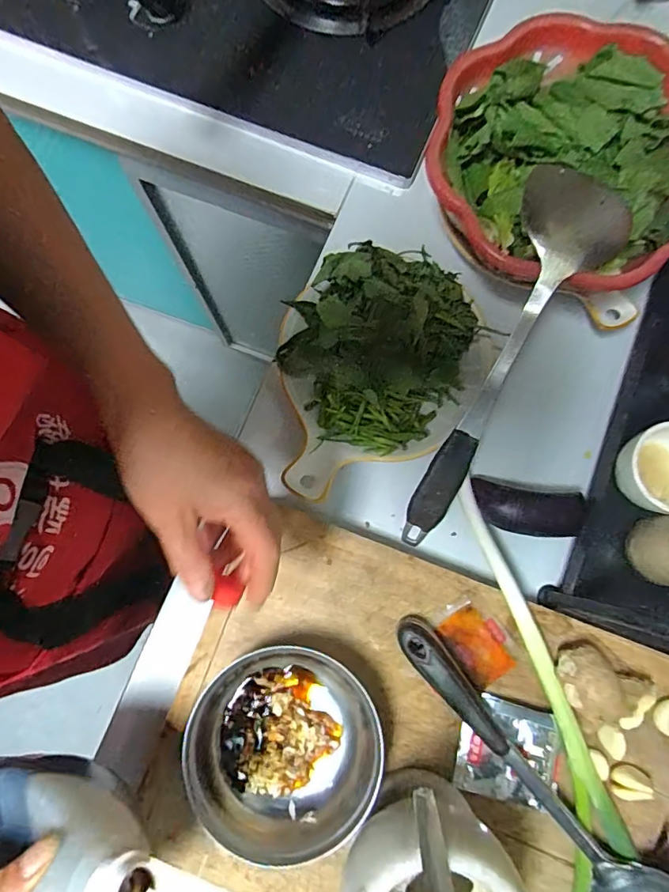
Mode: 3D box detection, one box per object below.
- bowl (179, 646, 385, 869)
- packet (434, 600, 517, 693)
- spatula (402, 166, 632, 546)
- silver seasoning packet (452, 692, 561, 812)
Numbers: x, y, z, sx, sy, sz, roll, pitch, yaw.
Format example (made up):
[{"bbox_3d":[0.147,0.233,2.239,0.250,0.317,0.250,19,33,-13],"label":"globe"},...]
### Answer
[{"bbox_3d":[-0.036,0.222,0.364,0.138,0.047,0.128,0,79,0],"label":"bowl"},{"bbox_3d":[0.116,0.158,0.397,0.043,0.009,0.060,-34,81,-7],"label":"packet"},{"bbox_3d":[0.142,-0.069,0.423,0.085,0.047,0.338,26,99,5],"label":"spatula"},{"bbox_3d":[0.136,0.237,0.379,0.077,0.015,0.072,12,79,2],"label":"silver seasoning packet"}]

